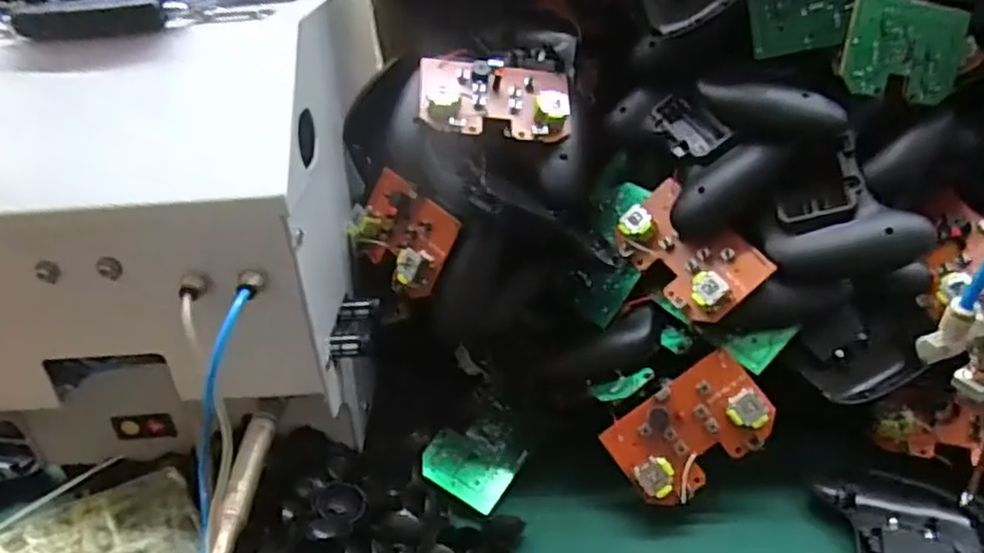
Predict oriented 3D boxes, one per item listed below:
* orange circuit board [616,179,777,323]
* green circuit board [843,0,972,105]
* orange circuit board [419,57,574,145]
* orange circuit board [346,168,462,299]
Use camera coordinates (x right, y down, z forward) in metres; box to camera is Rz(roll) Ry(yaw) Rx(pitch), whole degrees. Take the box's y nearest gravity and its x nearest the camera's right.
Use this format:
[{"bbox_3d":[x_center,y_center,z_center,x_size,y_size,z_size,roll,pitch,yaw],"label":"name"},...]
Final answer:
[{"bbox_3d":[0.117,-0.018,0.430,0.055,0.020,0.088,-42,59,2],"label":"orange circuit board"},{"bbox_3d":[0.241,-0.131,0.411,0.086,0.055,0.009,2,19,-20],"label":"green circuit board"},{"bbox_3d":[0.004,-0.108,0.430,0.091,0.013,0.054,5,63,-10],"label":"orange circuit board"},{"bbox_3d":[-0.058,-0.028,0.435,0.086,0.054,0.016,36,11,38],"label":"orange circuit board"}]

